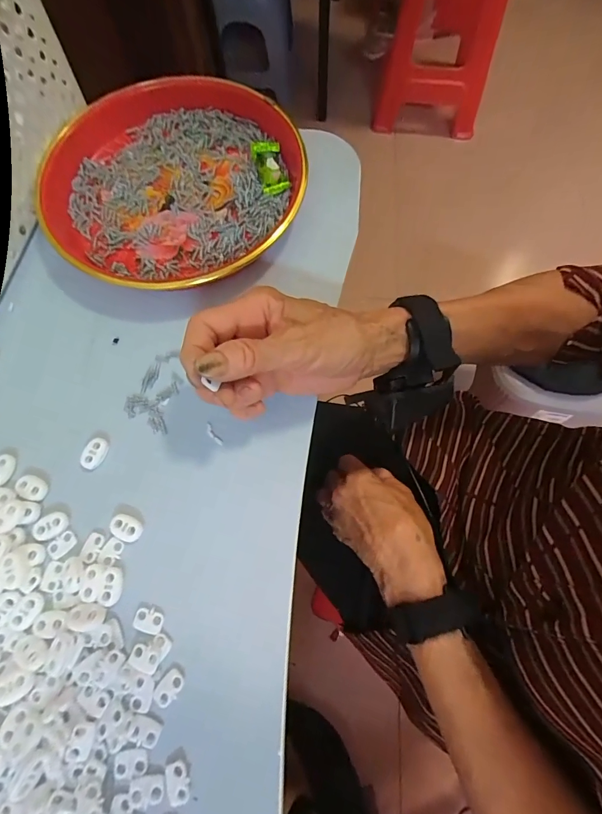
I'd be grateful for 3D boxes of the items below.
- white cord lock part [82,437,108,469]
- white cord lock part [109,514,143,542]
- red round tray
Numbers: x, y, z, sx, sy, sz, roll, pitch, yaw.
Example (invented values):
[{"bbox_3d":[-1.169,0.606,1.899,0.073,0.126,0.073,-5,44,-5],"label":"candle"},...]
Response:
[{"bbox_3d":[-0.145,0.032,0.264,0.014,0.004,0.022,18,72,7],"label":"white cord lock part"},{"bbox_3d":[-0.115,0.079,0.246,0.021,0.004,0.015,24,73,9],"label":"white cord lock part"},{"bbox_3d":[-0.113,-0.189,0.320,0.215,0.036,0.211,0,71,1],"label":"red round tray"}]

